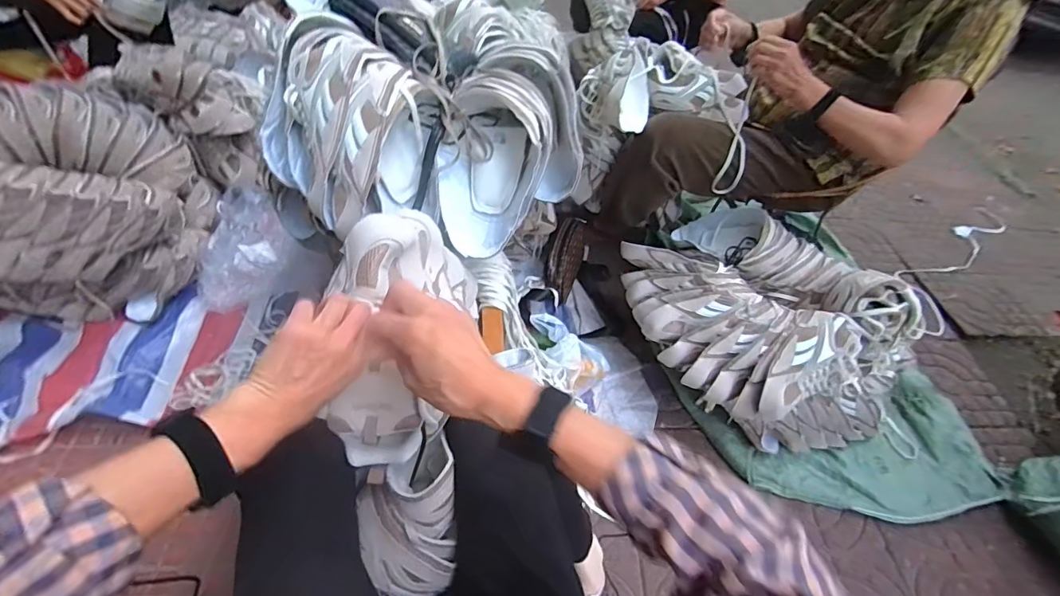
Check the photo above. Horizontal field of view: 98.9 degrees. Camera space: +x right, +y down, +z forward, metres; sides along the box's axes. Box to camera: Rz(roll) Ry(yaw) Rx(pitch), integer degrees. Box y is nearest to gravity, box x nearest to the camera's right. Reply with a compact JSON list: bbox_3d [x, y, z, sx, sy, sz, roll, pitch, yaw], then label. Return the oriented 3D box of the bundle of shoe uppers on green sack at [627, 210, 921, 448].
[{"bbox_3d":[0.458,0.055,0.979,0.373,0.331,0.547,-32,61,-27],"label":"bundle of shoe uppers on green sack"}]

